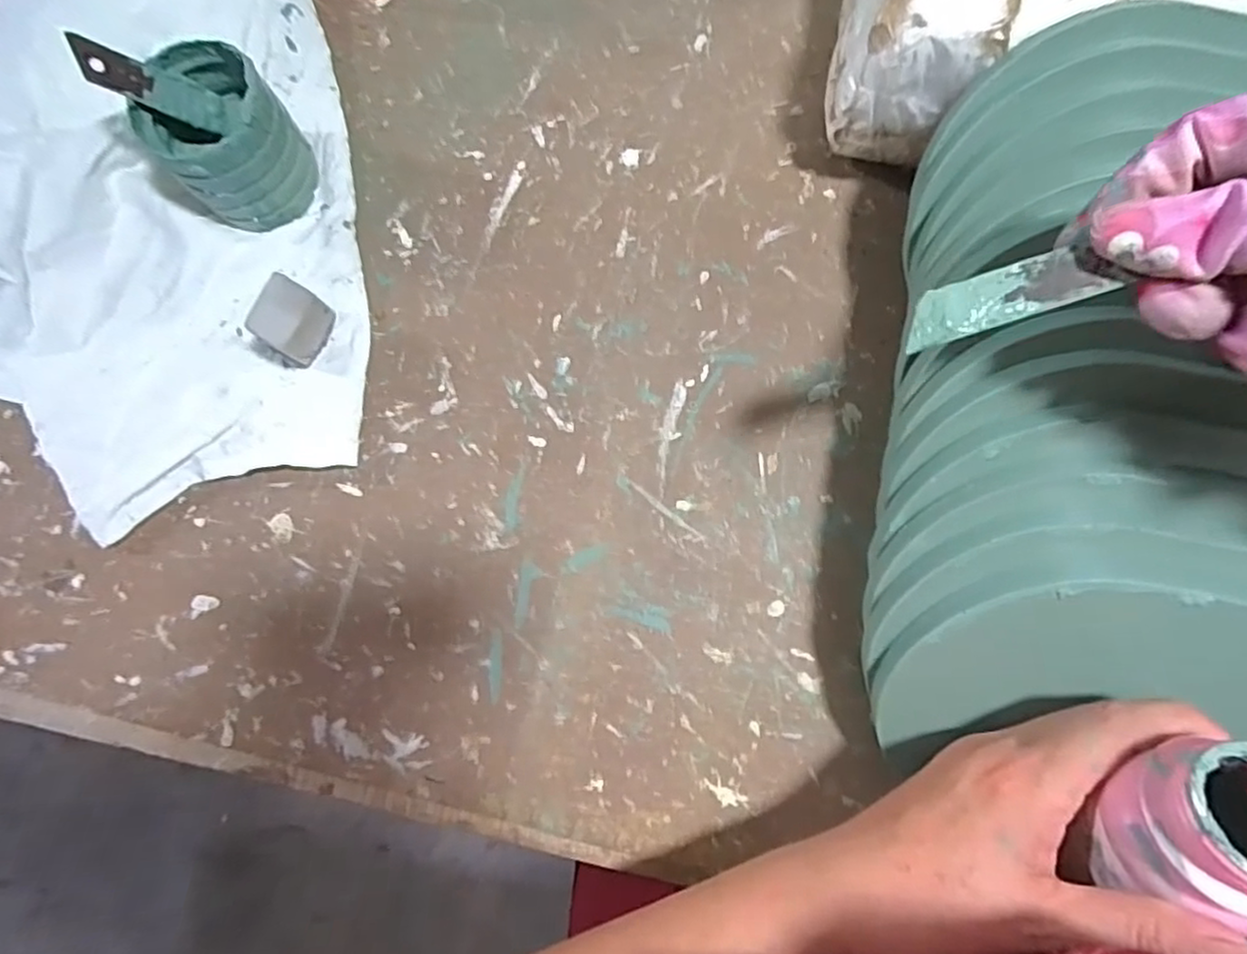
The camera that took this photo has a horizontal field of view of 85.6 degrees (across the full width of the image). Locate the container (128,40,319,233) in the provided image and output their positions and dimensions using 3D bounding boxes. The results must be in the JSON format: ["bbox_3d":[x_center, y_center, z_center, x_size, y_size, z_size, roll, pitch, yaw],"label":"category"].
[{"bbox_3d":[-0.200,-0.172,0.343,0.061,0.060,0.065,0,81,0],"label":"container"}]

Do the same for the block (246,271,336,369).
[{"bbox_3d":[-0.165,-0.077,0.338,0.021,0.038,0.032,28,82,4],"label":"block"}]

